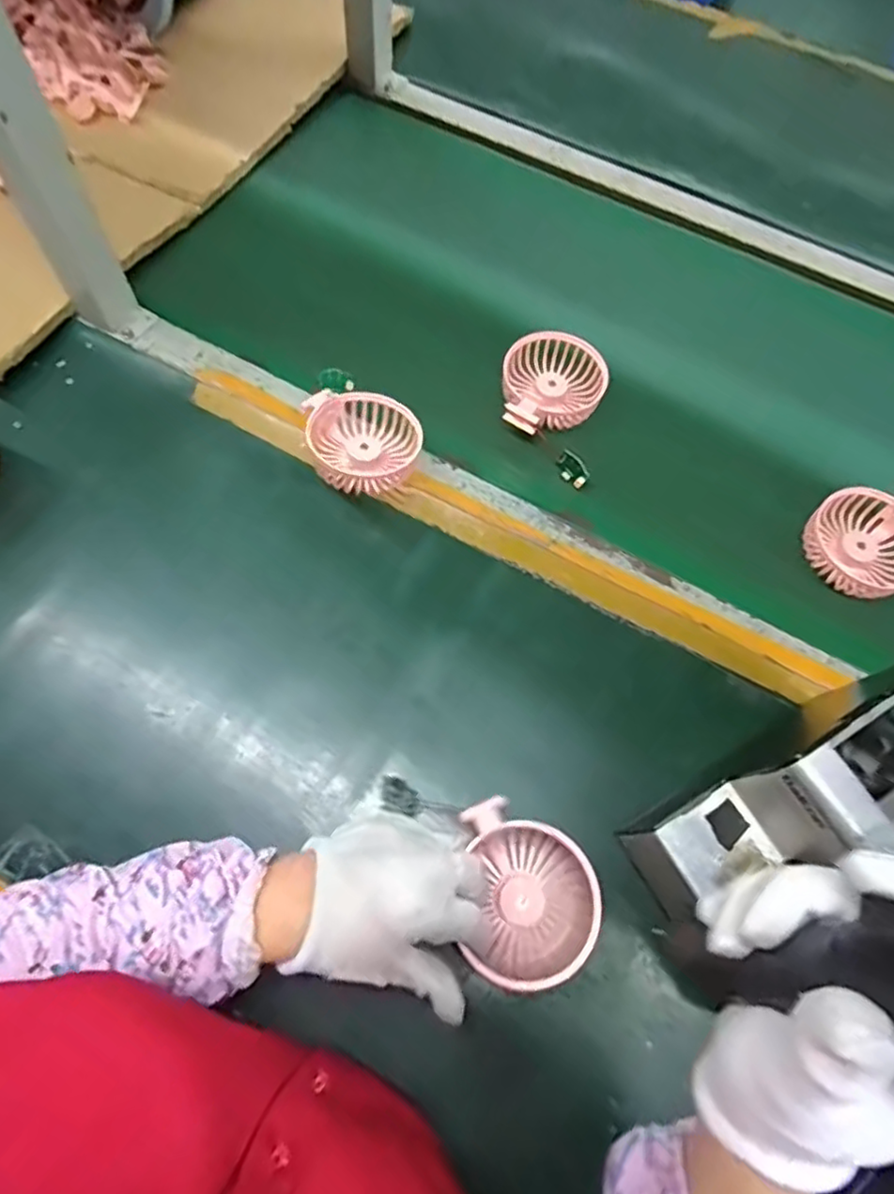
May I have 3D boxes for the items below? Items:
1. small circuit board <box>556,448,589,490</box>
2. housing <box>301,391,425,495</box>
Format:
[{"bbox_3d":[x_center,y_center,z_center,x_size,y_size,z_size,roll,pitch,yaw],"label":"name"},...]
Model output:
[{"bbox_3d":[0.106,-0.108,0.541,0.015,0.017,0.031,-31,73,-16],"label":"small circuit board"},{"bbox_3d":[-0.067,-0.126,0.527,0.087,0.034,0.094,1,69,-2],"label":"housing"}]

